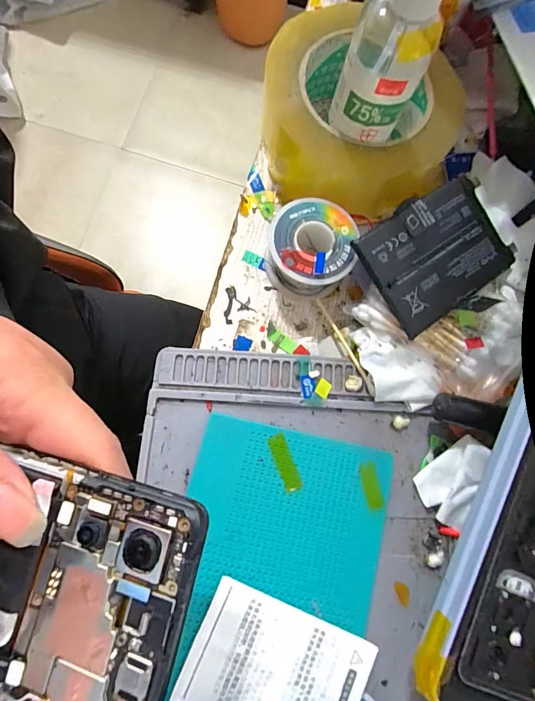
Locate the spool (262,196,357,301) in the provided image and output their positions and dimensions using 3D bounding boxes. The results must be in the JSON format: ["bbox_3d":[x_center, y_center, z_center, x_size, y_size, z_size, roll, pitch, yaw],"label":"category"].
[{"bbox_3d":[0.026,-0.062,0.220,0.052,0.030,0.051,1,79,-5],"label":"spool"}]

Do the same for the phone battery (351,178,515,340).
[{"bbox_3d":[0.101,-0.059,0.210,0.088,0.005,0.064,-34,94,-11],"label":"phone battery"}]

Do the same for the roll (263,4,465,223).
[{"bbox_3d":[0.059,-0.150,0.229,0.126,0.047,0.123,1,79,-5],"label":"roll"}]

